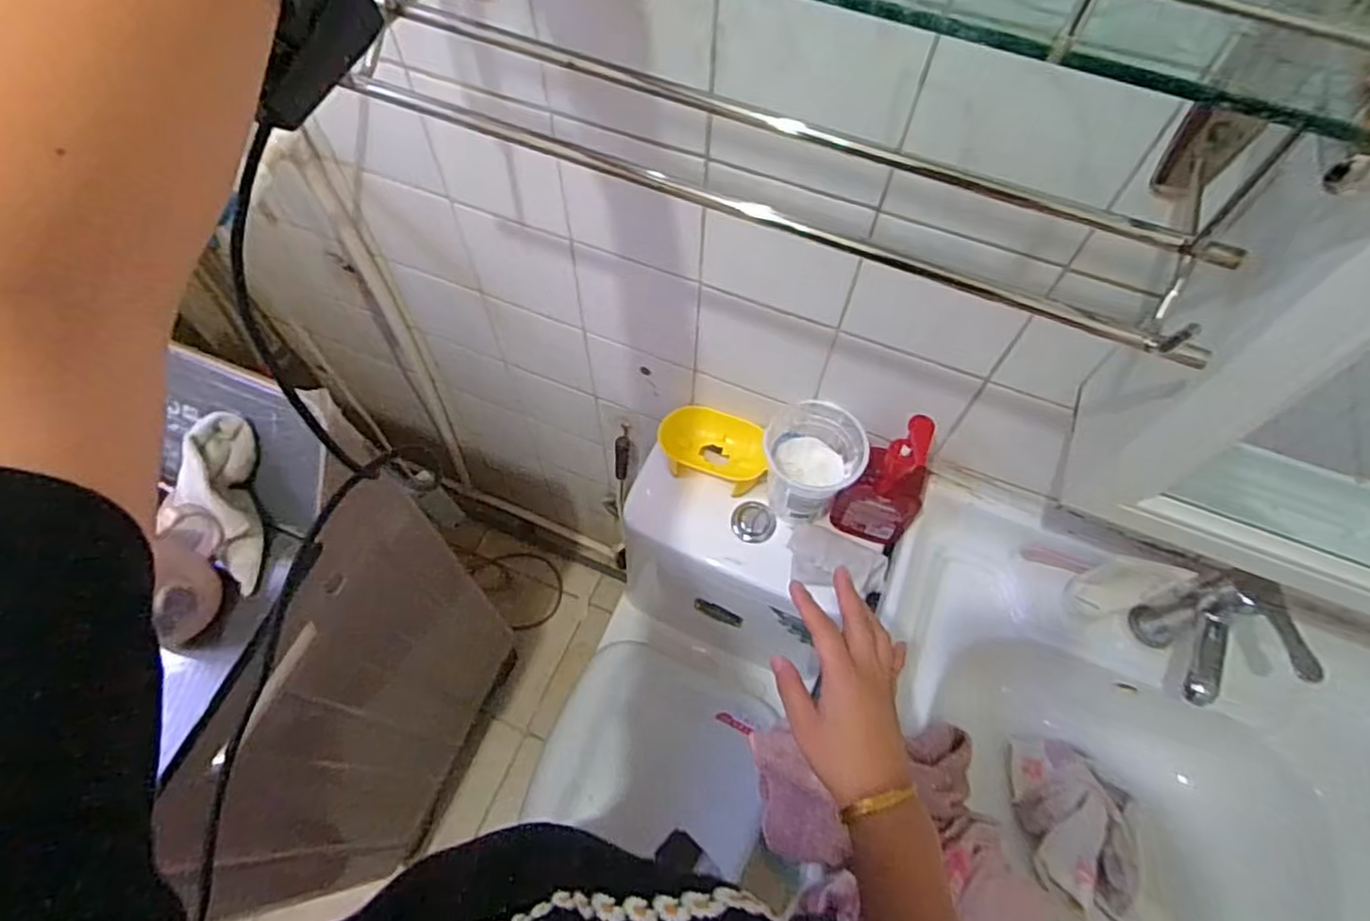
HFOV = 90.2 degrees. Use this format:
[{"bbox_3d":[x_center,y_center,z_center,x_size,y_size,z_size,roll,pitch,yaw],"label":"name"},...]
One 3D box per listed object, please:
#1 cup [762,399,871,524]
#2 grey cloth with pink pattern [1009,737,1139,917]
[{"bbox_3d":[0.150,0.008,0.836,0.113,0.145,0.093,28,65,11],"label":"cup"},{"bbox_3d":[0.453,0.418,0.795,0.113,0.018,0.174,-8,46,16],"label":"grey cloth with pink pattern"}]

